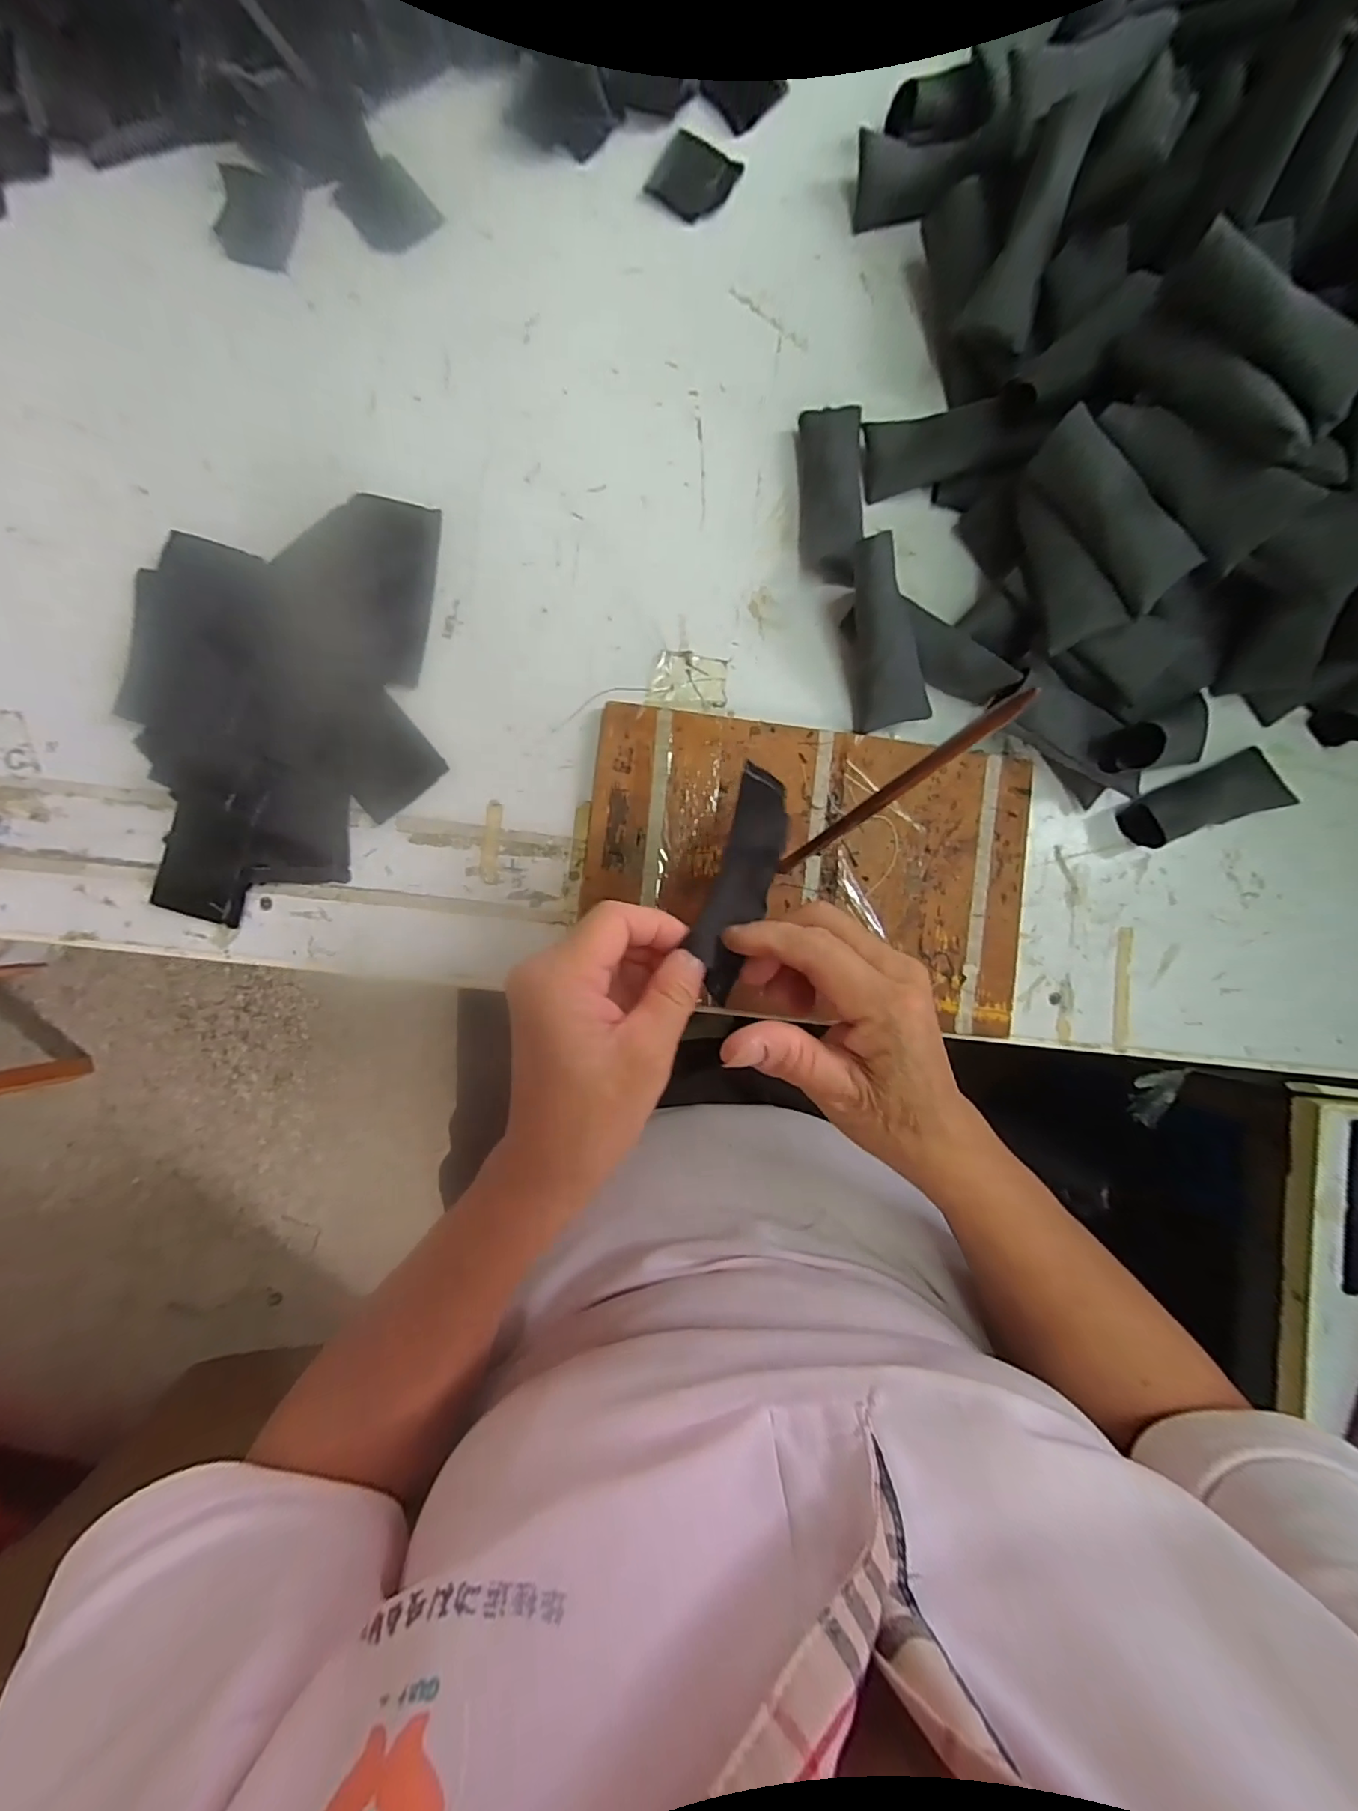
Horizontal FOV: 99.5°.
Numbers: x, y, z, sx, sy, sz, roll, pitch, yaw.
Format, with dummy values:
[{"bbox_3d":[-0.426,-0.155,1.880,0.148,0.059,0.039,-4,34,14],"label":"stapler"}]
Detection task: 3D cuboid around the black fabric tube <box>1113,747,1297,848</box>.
[{"bbox_3d":[0.334,-0.066,0.362,0.102,0.023,0.039,-20,88,-4],"label":"black fabric tube"}]

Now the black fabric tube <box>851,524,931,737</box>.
[{"bbox_3d":[0.121,-0.159,0.342,0.041,0.017,0.102,-15,109,-4],"label":"black fabric tube"}]

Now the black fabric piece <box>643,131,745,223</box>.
[{"bbox_3d":[0.010,-0.479,0.378,0.048,0.004,0.052,30,86,-1],"label":"black fabric piece"}]

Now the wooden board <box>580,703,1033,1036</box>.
[{"bbox_3d":[0.081,-0.023,0.357,0.269,0.013,0.177,4,87,-3],"label":"wooden board"}]

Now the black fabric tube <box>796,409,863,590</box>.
[{"bbox_3d":[0.097,-0.257,0.362,0.039,0.016,0.102,-2,87,-3],"label":"black fabric tube"}]

